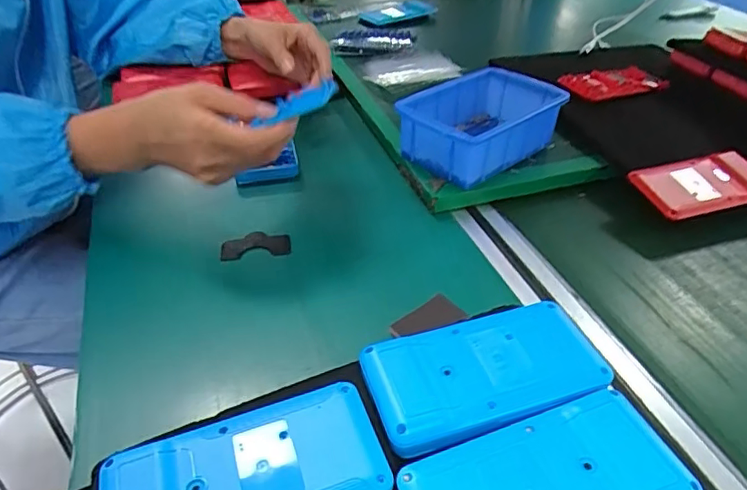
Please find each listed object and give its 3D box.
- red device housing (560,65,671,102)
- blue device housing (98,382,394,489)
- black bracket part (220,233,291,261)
[{"bbox_3d":[0.265,-0.185,0.626,0.119,0.017,0.059,-10,40,-14],"label":"red device housing"},{"bbox_3d":[-0.056,0.102,0.242,0.119,0.013,0.065,-13,40,-16],"label":"blue device housing"},{"bbox_3d":[-0.098,0.001,0.457,0.056,0.011,0.023,-4,39,-8],"label":"black bracket part"}]

